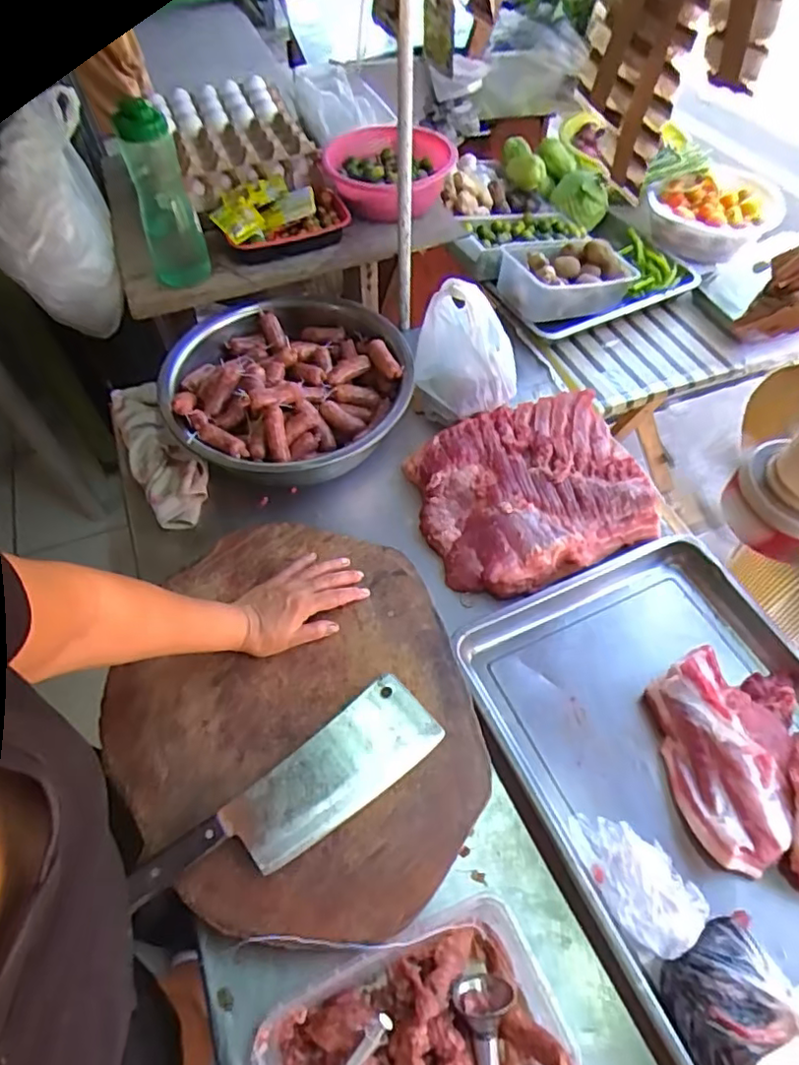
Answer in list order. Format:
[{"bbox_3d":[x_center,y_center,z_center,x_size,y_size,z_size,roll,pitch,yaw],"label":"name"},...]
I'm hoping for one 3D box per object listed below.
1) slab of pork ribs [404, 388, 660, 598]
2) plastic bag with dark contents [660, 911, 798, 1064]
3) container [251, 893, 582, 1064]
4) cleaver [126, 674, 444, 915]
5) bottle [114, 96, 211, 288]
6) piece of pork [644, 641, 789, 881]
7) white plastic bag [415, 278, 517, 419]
[{"bbox_3d":[0.190,-0.068,0.918,0.332,0.051,0.301,-21,58,-12],"label":"slab of pork ribs"},{"bbox_3d":[0.320,0.432,0.553,0.135,0.063,0.155,-21,58,-12],"label":"plastic bag with dark contents"},{"bbox_3d":[0.016,0.462,0.549,0.259,0.070,0.169,-17,58,-9],"label":"container"},{"bbox_3d":[-0.098,0.264,0.606,0.309,0.035,0.089,-37,63,-20],"label":"cleaver"},{"bbox_3d":[-0.377,-0.519,0.971,0.082,0.268,0.079,-28,60,-16],"label":"bottle"},{"bbox_3d":[0.355,0.248,0.691,0.101,0.044,0.234,-6,56,-2],"label":"piece of pork"},{"bbox_3d":[0.099,-0.274,0.929,0.159,0.195,0.104,13,58,10],"label":"white plastic bag"}]

